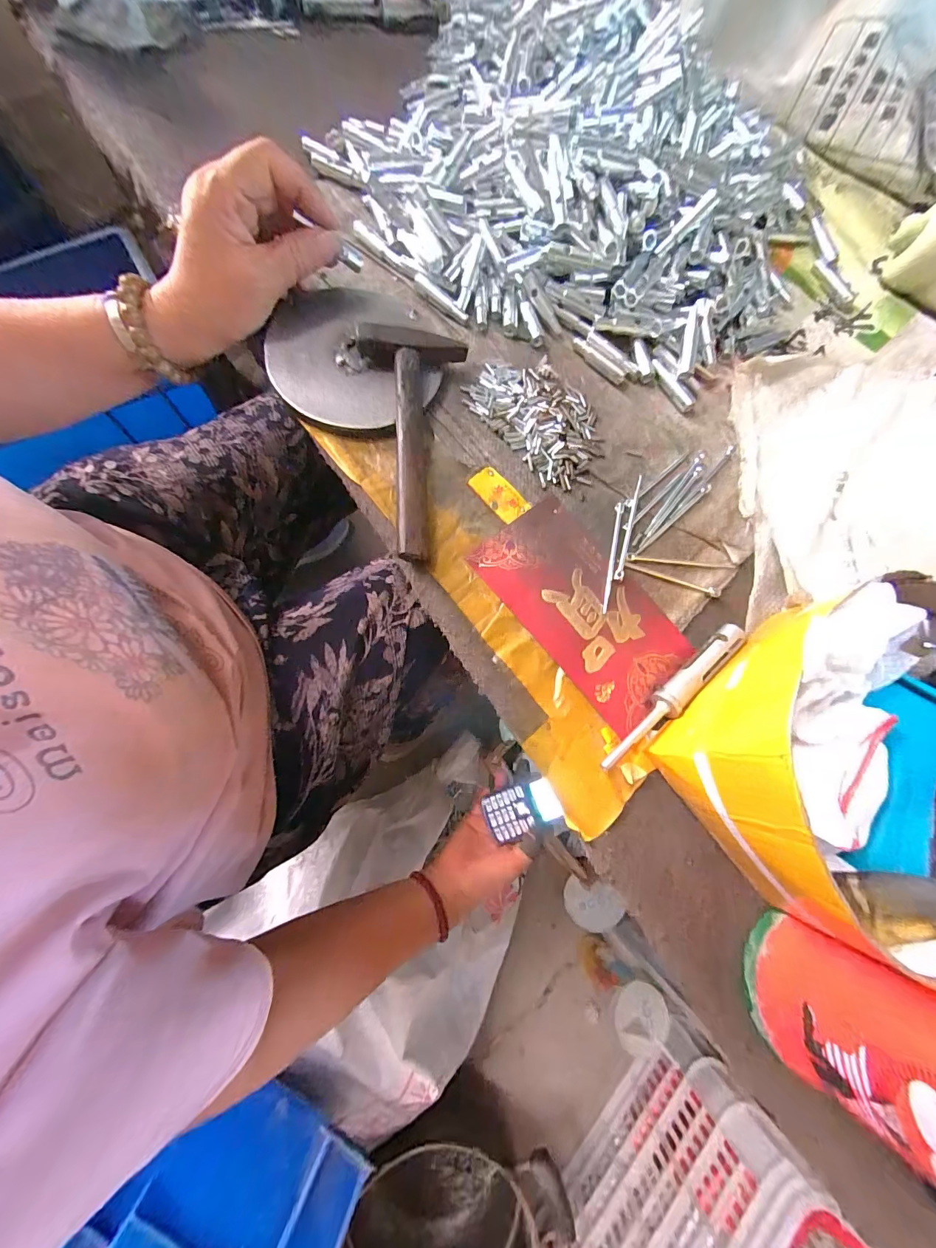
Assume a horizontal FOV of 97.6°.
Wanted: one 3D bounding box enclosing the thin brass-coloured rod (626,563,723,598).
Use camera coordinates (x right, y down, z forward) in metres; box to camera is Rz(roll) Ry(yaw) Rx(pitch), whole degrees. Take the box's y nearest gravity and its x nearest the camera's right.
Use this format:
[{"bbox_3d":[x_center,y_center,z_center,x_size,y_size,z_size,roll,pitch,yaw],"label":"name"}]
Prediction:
[{"bbox_3d":[0.149,-0.033,0.299,0.073,0.007,0.008,18,77,0],"label":"thin brass-coloured rod"}]

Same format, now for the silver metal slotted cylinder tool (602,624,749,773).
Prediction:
[{"bbox_3d":[0.136,0.045,0.266,0.131,0.013,0.017,-41,84,-11],"label":"silver metal slotted cylinder tool"}]

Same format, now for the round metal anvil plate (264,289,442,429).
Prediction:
[{"bbox_3d":[-0.083,-0.202,0.307,0.120,0.024,0.125,1,78,-4],"label":"round metal anvil plate"}]

